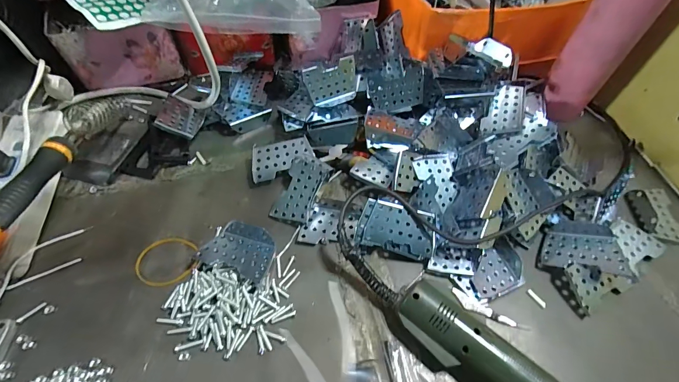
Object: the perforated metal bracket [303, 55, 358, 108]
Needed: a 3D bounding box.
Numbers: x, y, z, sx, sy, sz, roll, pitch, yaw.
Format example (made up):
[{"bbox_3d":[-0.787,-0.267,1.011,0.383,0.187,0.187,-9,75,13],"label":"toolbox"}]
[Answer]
[{"bbox_3d":[-0.009,-0.137,0.432,0.068,0.049,0.014,-22,26,-16],"label":"perforated metal bracket"}]

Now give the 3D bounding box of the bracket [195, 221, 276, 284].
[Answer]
[{"bbox_3d":[-0.094,0.056,0.335,0.066,0.020,0.057,18,56,10],"label":"bracket"}]

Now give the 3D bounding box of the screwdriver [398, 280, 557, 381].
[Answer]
[{"bbox_3d":[0.147,0.159,0.264,0.235,0.040,0.045,36,61,20],"label":"screwdriver"}]

